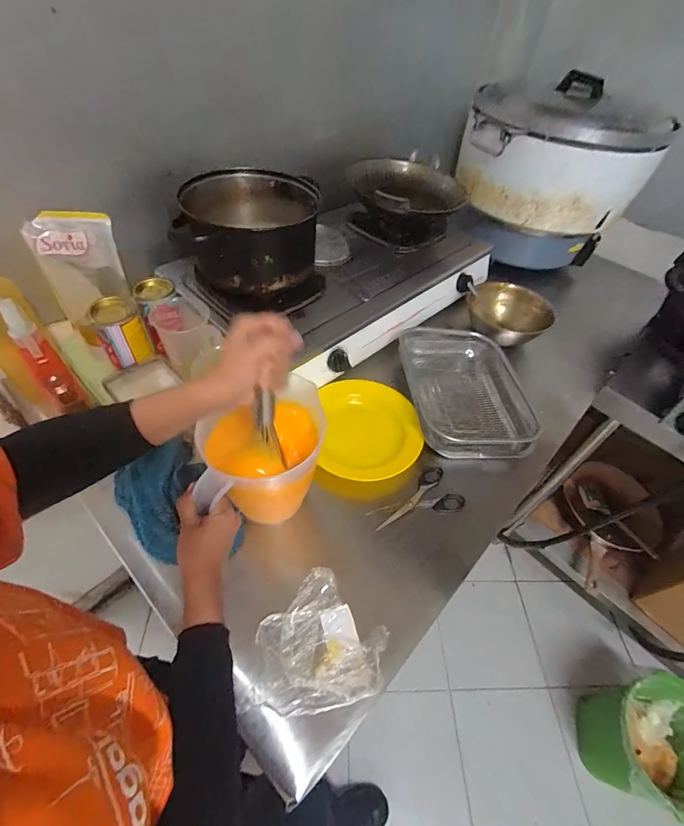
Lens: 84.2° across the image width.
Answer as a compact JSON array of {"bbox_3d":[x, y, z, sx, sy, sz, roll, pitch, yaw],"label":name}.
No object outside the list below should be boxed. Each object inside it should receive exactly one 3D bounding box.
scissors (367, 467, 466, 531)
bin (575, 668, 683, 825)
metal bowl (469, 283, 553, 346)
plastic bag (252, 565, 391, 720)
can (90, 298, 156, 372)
[{"bbox_3d":[0.116,0.141,0.594,0.150,0.004,0.077,-20,56,-21],"label":"scissors"},{"bbox_3d":[0.772,0.831,0.949,0.244,0.239,0.252,3,51,-4],"label":"bin"},{"bbox_3d":[0.381,-0.229,0.883,0.183,0.076,0.183,3,51,-4],"label":"metal bowl"},{"bbox_3d":[-0.025,0.271,0.461,0.150,0.033,0.138,-4,51,-9],"label":"plastic bag"},{"bbox_3d":[-0.372,-0.134,0.643,0.071,0.092,0.073,3,51,-4],"label":"can"}]

